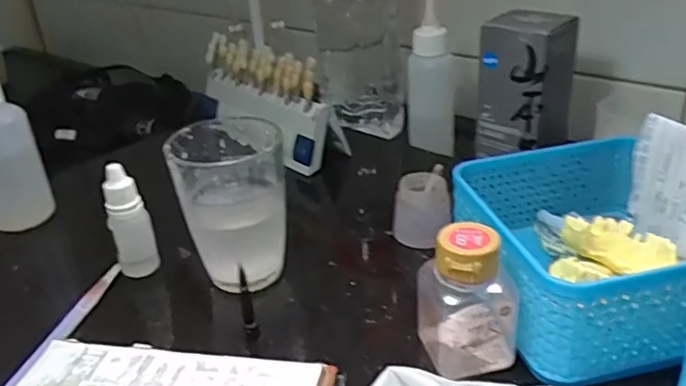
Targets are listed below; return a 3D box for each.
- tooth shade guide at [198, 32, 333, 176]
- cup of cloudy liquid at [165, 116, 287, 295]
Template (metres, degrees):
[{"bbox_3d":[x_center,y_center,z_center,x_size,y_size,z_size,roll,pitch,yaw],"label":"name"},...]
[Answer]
[{"bbox_3d":[-0.075,-0.086,0.558,0.032,0.089,0.172,-3,22,-45],"label":"tooth shade guide"},{"bbox_3d":[-0.066,0.004,0.384,0.061,0.093,0.078,-8,29,-6],"label":"cup of cloudy liquid"}]

